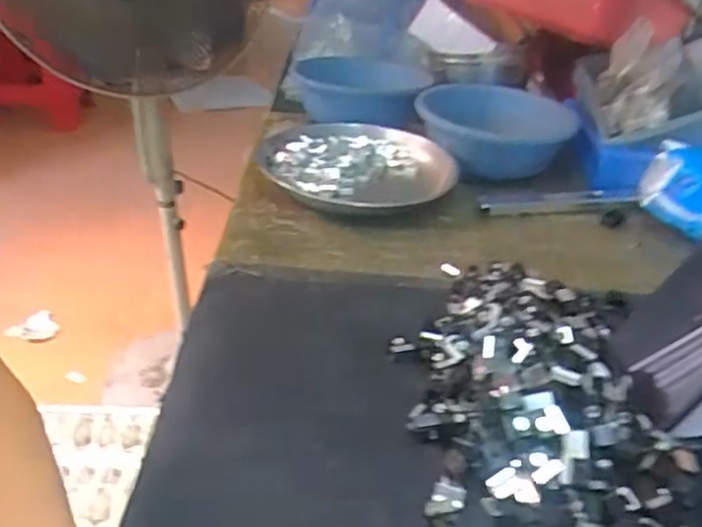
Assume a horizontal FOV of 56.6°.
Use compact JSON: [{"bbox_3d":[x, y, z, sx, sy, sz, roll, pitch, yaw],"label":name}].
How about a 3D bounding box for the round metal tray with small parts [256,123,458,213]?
[{"bbox_3d":[0.006,-0.111,0.756,0.212,0.029,0.217,3,32,-2],"label":"round metal tray with small parts"}]

